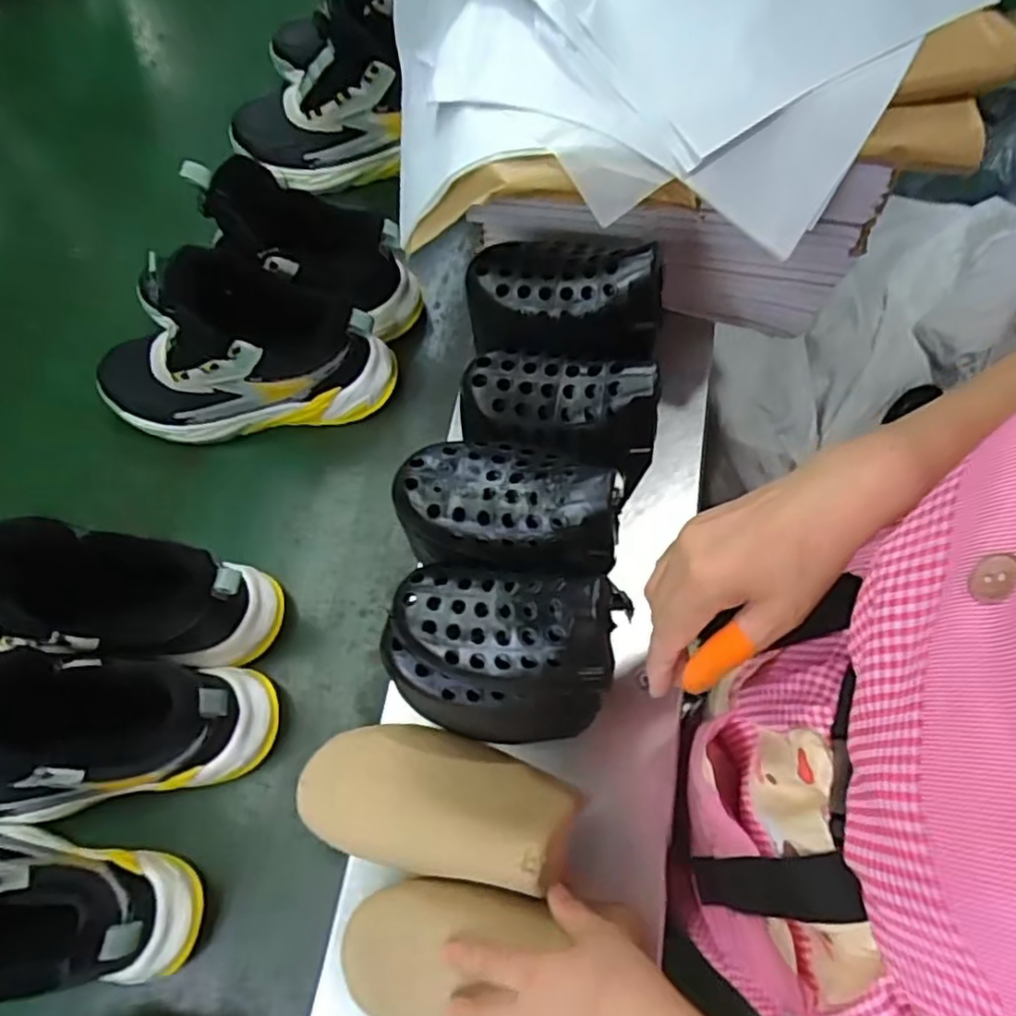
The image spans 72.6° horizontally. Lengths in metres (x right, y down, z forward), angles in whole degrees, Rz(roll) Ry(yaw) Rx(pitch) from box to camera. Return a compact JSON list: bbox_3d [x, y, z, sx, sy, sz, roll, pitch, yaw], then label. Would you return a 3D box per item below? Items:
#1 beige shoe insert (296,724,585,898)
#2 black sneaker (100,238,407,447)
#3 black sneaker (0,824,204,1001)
[{"bbox_3d":[-0.052,0.212,0.491,0.203,0.073,0.102,11,69,7],"label":"beige shoe insert"},{"bbox_3d":[-0.250,-0.146,0.634,0.270,0.172,0.100,-8,68,-1],"label":"black sneaker"},{"bbox_3d":[-0.349,0.281,0.464,0.224,0.177,0.099,9,69,6],"label":"black sneaker"}]

